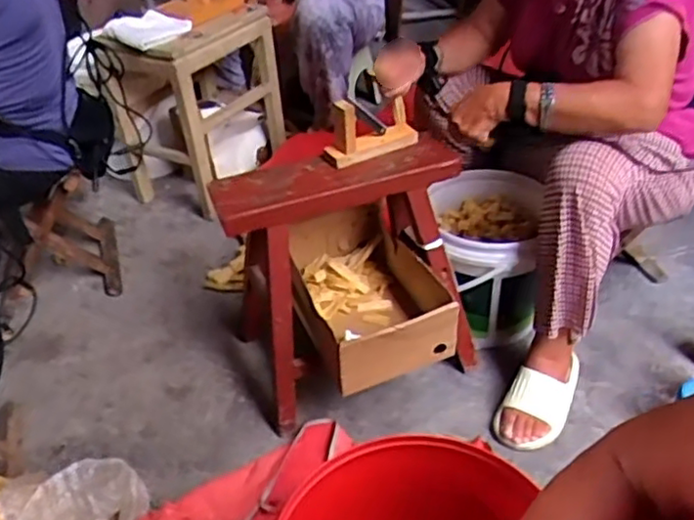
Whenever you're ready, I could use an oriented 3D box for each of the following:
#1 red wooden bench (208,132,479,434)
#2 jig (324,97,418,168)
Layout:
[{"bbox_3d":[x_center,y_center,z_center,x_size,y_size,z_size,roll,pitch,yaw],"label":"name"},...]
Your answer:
[{"bbox_3d":[-0.010,0.000,1.175,0.382,0.406,0.299,-16,40,-15],"label":"red wooden bench"},{"bbox_3d":[0.041,-0.211,1.072,0.151,0.099,0.047,-20,41,-20],"label":"jig"}]

